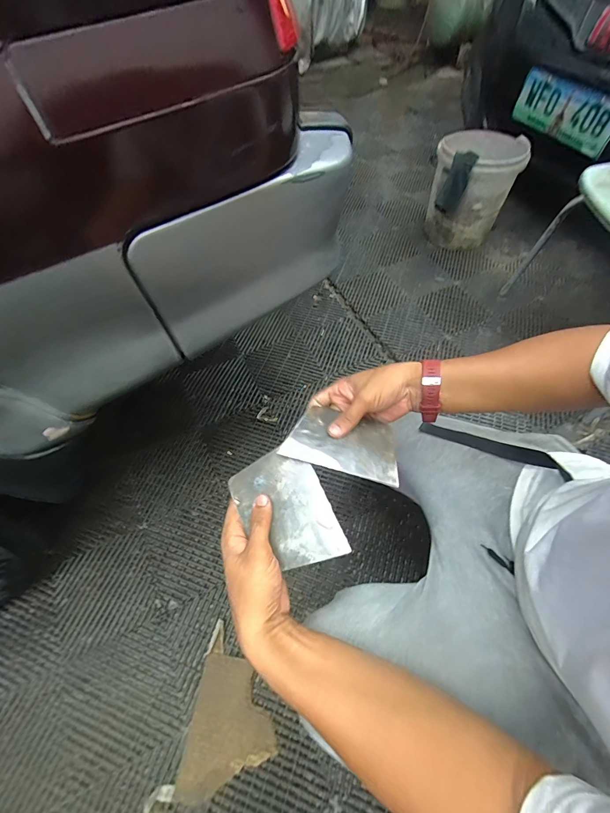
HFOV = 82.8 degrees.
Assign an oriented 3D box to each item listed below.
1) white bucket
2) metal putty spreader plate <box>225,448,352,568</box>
[{"bbox_3d":[0.633,-0.829,1.344,0.290,0.341,0.348,19,60,13],"label":"white bucket"},{"bbox_3d":[-0.021,0.118,0.397,0.092,0.006,0.136,-30,66,-7],"label":"metal putty spreader plate"}]

